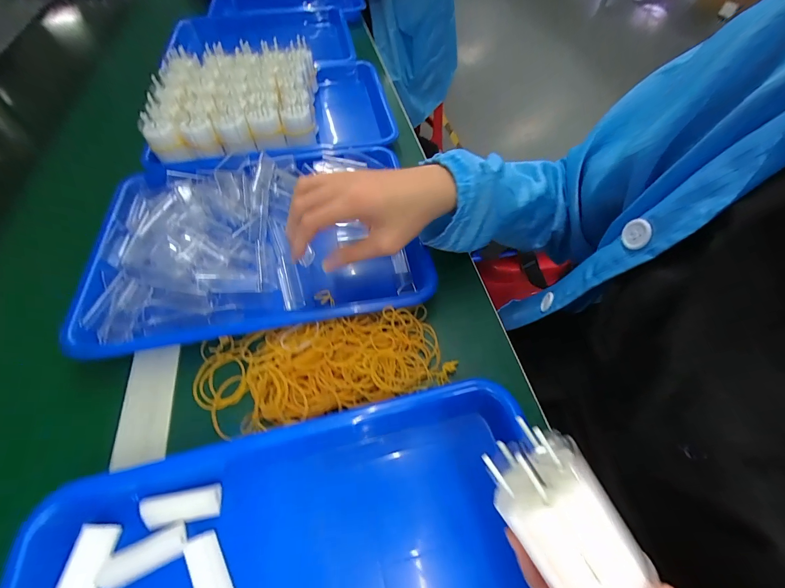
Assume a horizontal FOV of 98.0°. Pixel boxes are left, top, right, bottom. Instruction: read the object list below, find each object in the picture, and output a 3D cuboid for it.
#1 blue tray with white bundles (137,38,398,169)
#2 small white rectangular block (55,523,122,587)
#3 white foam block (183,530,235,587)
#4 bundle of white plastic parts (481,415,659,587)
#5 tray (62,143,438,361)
[{"bbox_3d":[-0.161,-0.258,0.513,0.306,0.130,0.250,-5,56,-4],"label":"blue tray with white bundles"},{"bbox_3d":[-0.191,0.172,0.212,0.022,0.015,0.047,17,47,-26],"label":"small white rectangular block"},{"bbox_3d":[-0.111,0.171,0.207,0.015,0.013,0.048,-31,62,-19],"label":"white foam block"},{"bbox_3d":[0.068,0.090,0.141,0.037,0.030,0.069,-33,84,-1],"label":"bundle of white plastic parts"},{"bbox_3d":[-0.142,-0.061,0.374,0.325,0.061,0.244,-9,57,-6],"label":"tray"}]

